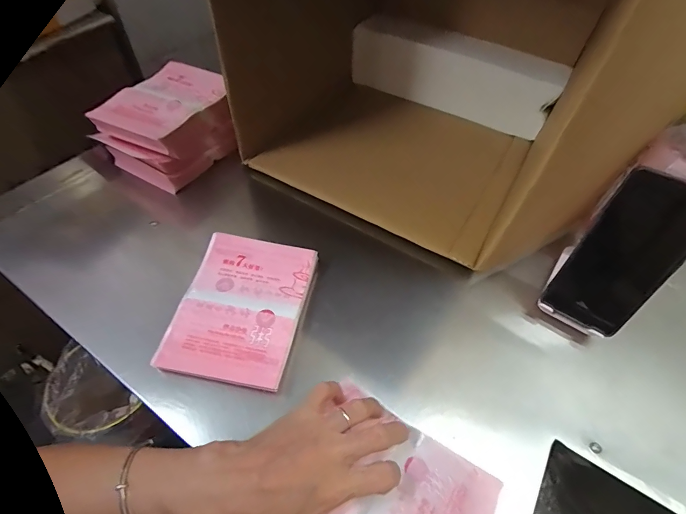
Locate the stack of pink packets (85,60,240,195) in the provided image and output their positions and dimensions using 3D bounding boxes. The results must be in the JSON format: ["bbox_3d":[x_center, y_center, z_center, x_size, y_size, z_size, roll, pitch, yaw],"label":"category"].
[{"bbox_3d":[-0.245,-0.194,0.525,0.137,0.083,0.172,32,58,20],"label":"stack of pink packets"}]

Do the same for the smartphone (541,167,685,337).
[{"bbox_3d":[0.272,0.002,0.351,0.074,0.158,0.007,38,36,29],"label":"smartphone"}]

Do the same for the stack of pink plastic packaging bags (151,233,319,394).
[{"bbox_3d":[-0.105,0.050,0.382,0.121,0.016,0.160,10,53,6],"label":"stack of pink plastic packaging bags"}]

